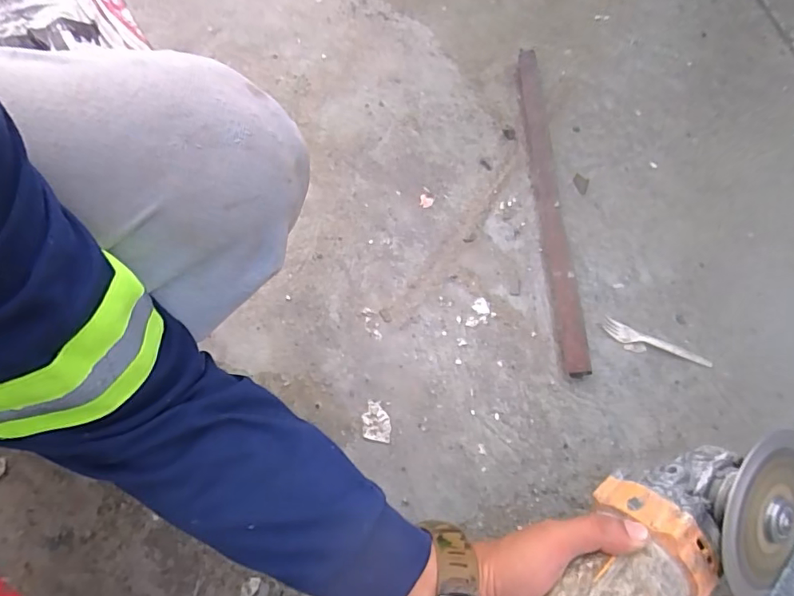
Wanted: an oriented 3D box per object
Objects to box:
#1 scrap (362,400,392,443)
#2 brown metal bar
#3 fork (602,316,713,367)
[{"bbox_3d":[-0.025,0.150,0.599,0.035,0.004,0.047,4,64,0],"label":"scrap"},{"bbox_3d":[0.224,-0.162,0.732,0.036,0.027,0.560,0,64,-2],"label":"brown metal bar"},{"bbox_3d":[0.337,0.063,0.644,0.137,0.005,0.025,25,66,10],"label":"fork"}]

